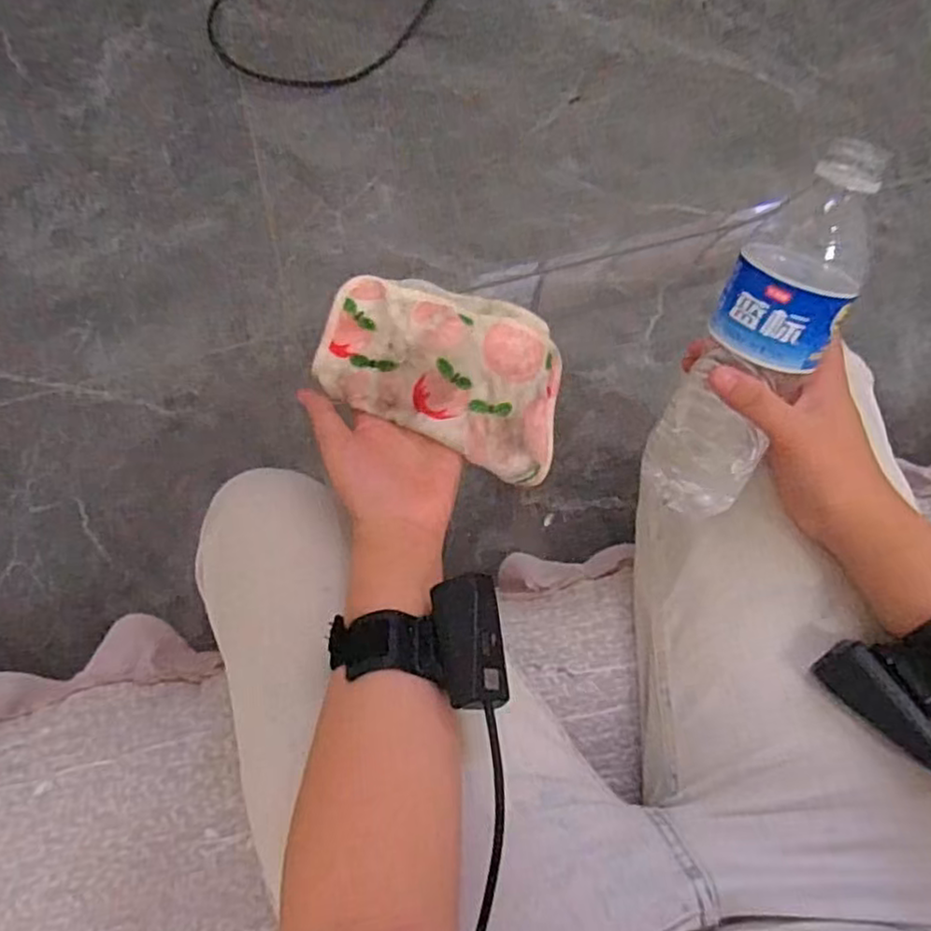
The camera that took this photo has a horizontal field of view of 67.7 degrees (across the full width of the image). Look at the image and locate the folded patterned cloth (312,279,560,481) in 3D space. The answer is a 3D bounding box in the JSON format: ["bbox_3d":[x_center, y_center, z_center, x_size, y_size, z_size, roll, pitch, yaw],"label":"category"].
[{"bbox_3d":[-0.008,-0.069,0.491,0.169,0.062,0.111,24,85,6],"label":"folded patterned cloth"}]

